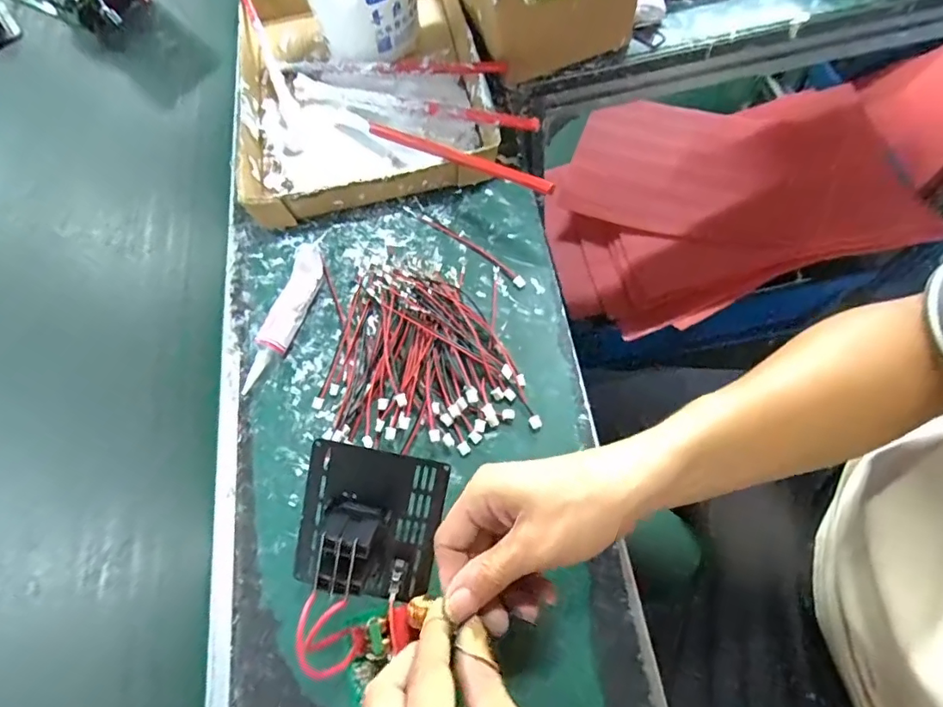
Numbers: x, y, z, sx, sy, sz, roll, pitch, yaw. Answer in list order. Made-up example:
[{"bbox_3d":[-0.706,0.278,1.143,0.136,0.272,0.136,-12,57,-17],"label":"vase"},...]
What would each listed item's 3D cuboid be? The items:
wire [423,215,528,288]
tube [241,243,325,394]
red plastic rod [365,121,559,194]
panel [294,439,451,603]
[{"bbox_3d":[0.001,-0.093,0.440,0.118,0.009,0.010,40,78,21],"label":"wire"},{"bbox_3d":[-0.152,-0.033,0.423,0.030,0.024,0.133,10,69,12],"label":"tube"},{"bbox_3d":[-0.018,-0.172,0.436,0.211,0.012,0.009,31,70,31],"label":"red plastic rod"},{"bbox_3d":[-0.065,0.109,0.313,0.086,0.037,0.094,12,96,1],"label":"panel"}]

